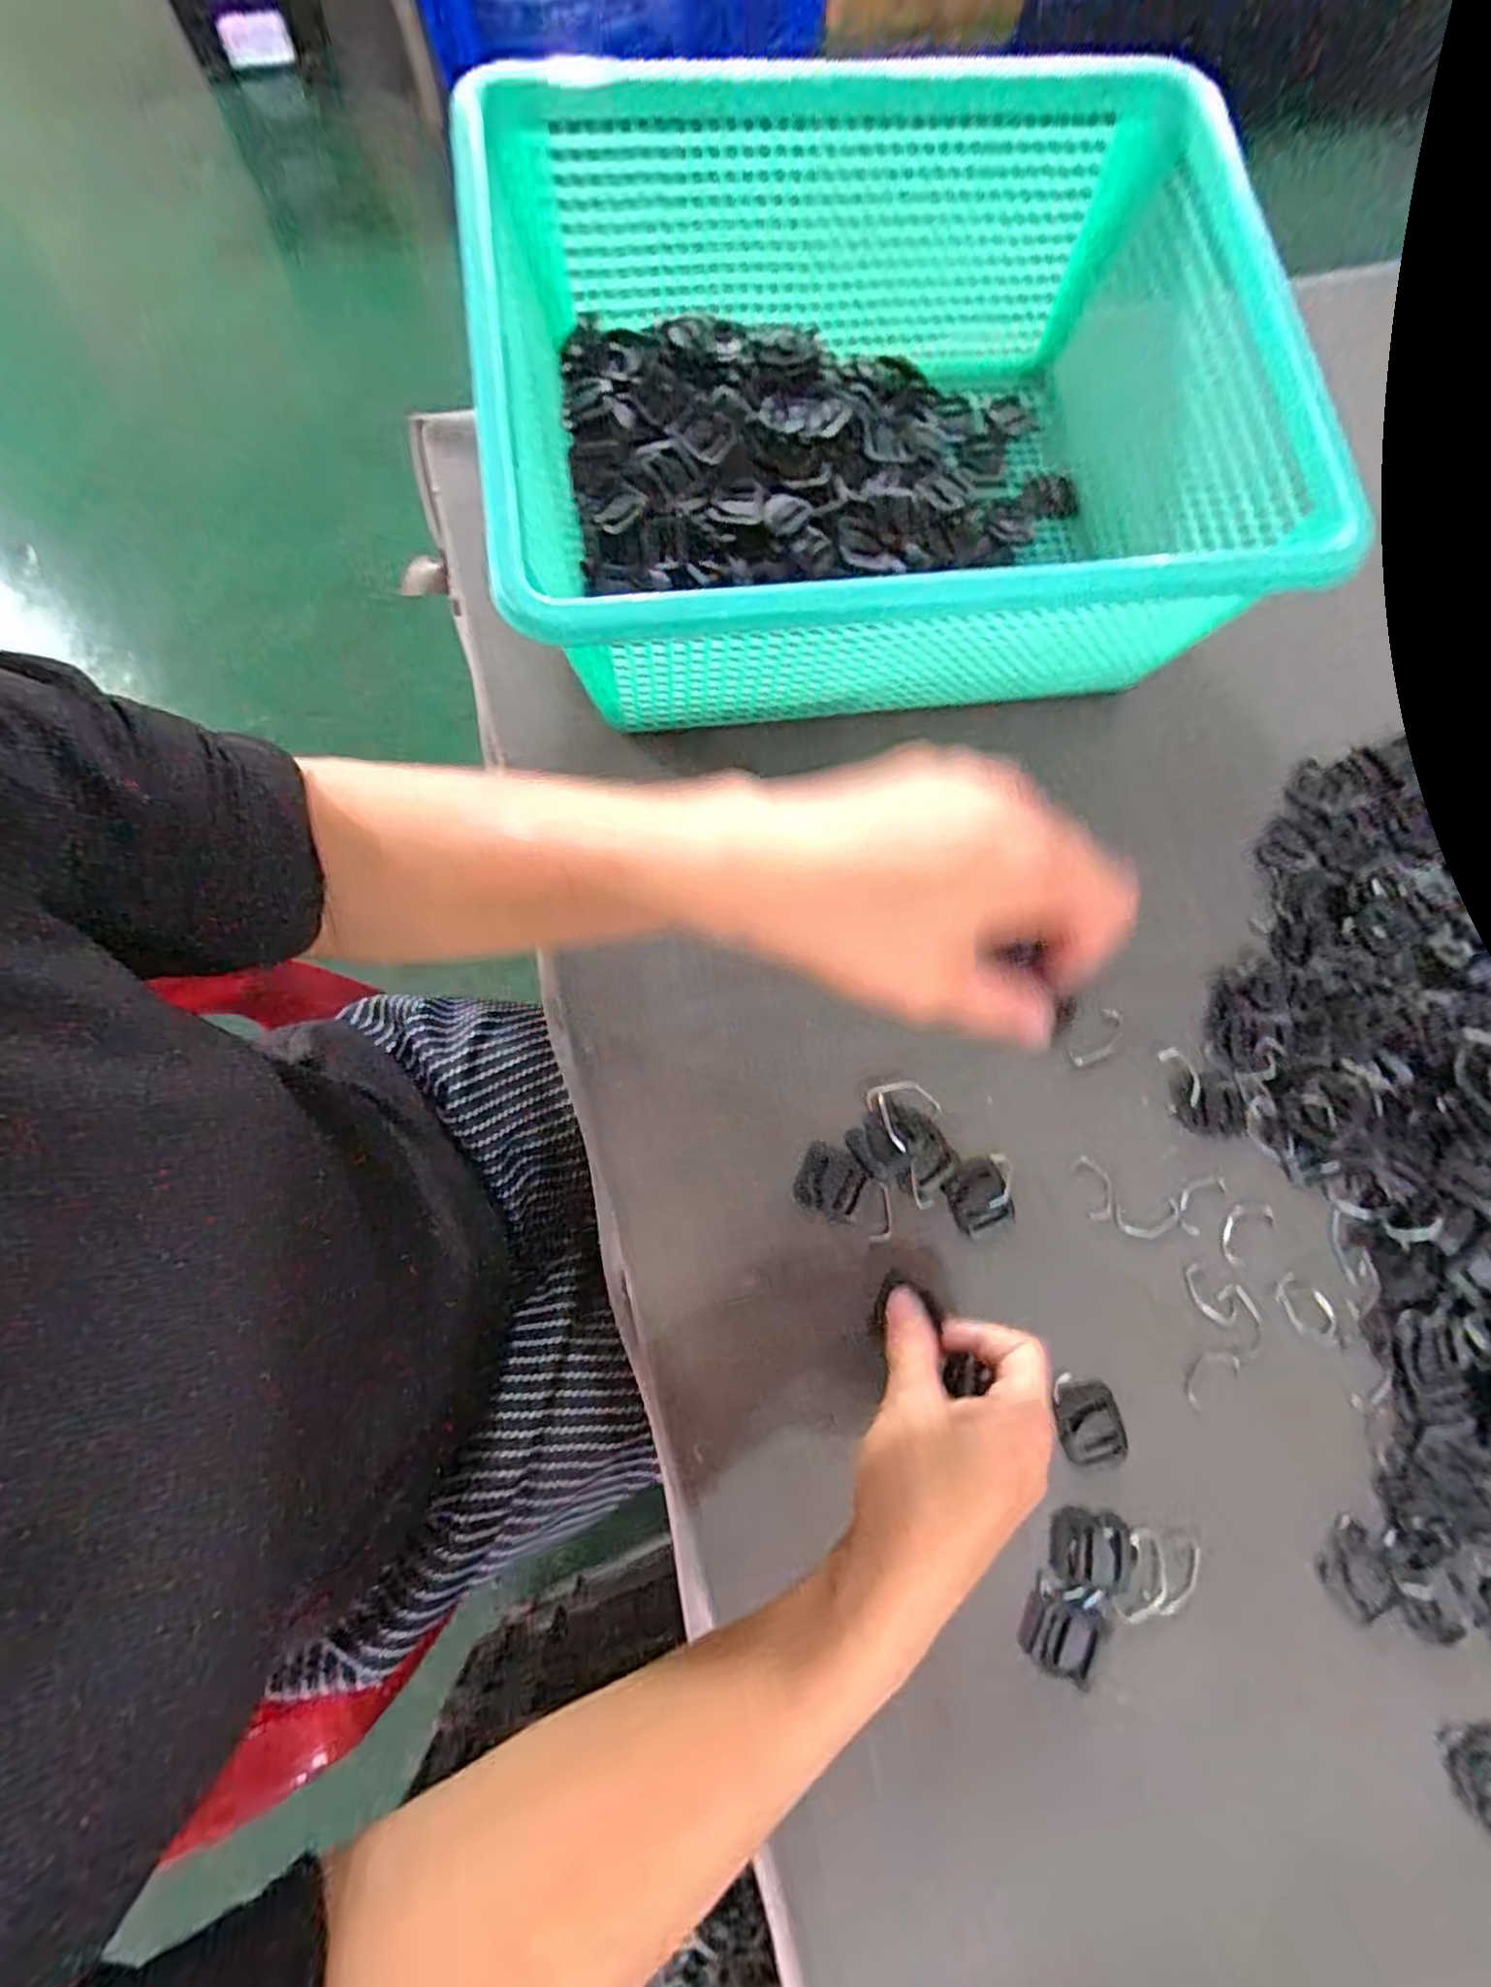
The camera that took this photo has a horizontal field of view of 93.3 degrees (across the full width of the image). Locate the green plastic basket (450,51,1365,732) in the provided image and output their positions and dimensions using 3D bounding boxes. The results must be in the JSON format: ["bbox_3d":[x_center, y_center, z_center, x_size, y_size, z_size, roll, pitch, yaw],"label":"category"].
[{"bbox_3d":[0.062,-0.300,0.381,0.383,0.132,0.317,-4,79,-5],"label":"green plastic basket"}]

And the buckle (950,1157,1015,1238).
[{"bbox_3d":[0.120,0.104,0.359,0.030,0.004,0.036,-16,80,-4],"label":"buckle"}]

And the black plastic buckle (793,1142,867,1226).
[{"bbox_3d":[0.043,0.097,0.360,0.033,0.005,0.031,30,80,5],"label":"black plastic buckle"}]

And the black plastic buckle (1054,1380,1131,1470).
[{"bbox_3d":[0.169,0.210,0.342,0.029,0.006,0.038,-8,79,-2],"label":"black plastic buckle"}]

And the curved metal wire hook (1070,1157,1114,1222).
[{"bbox_3d":[0.183,0.102,0.368,0.019,0.004,0.033,-19,80,-4],"label":"curved metal wire hook"}]

